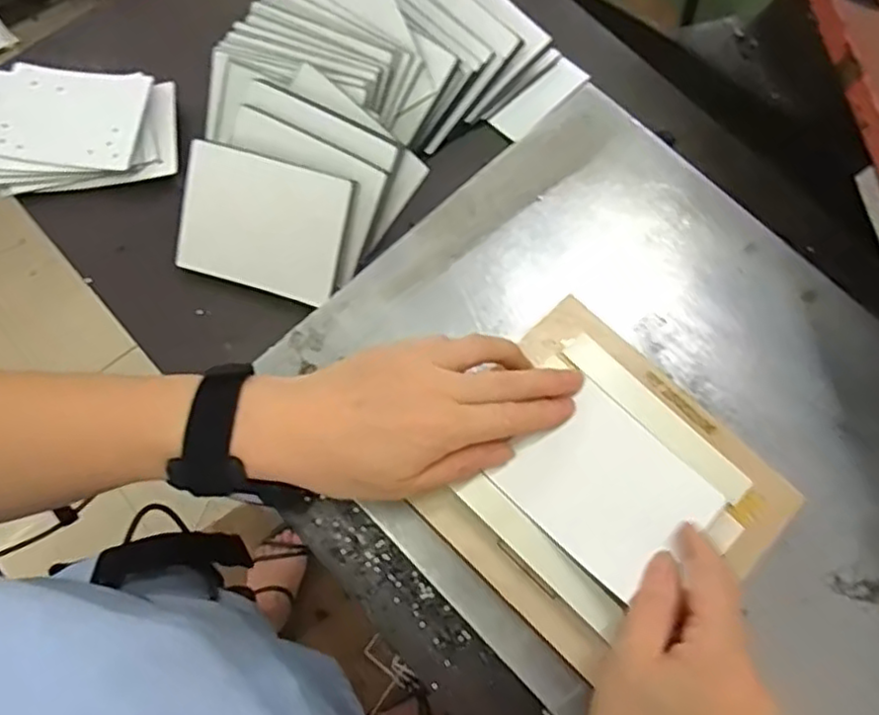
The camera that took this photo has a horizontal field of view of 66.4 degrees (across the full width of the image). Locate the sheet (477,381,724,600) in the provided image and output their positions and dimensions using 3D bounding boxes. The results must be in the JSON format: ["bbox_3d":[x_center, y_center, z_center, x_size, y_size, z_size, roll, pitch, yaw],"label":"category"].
[{"bbox_3d":[0.093,0.072,0.366,0.096,0.010,0.081,43,76,11],"label":"sheet"}]

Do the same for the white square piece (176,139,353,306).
[{"bbox_3d":[-0.115,-0.086,0.433,0.106,0.004,0.081,15,104,7],"label":"white square piece"}]

